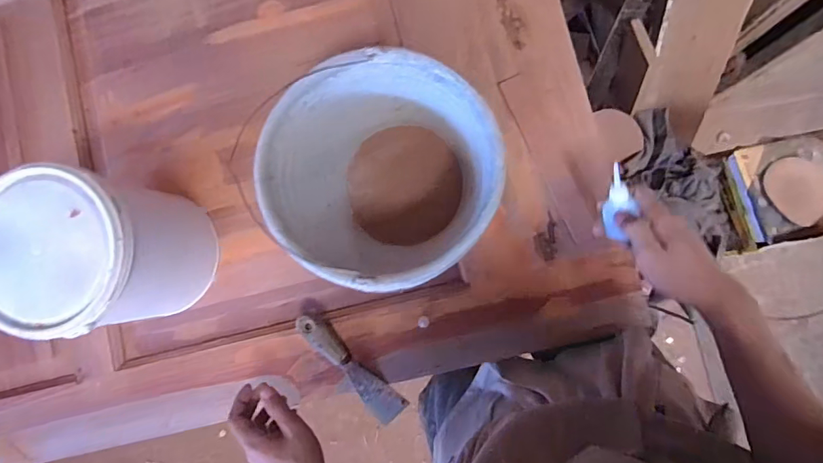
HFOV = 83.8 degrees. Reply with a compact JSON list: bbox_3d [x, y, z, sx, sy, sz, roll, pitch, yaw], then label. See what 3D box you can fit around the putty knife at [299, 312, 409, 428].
[{"bbox_3d":[-0.084,0.182,0.601,0.176,0.027,0.046,42,91,6],"label":"putty knife"}]

